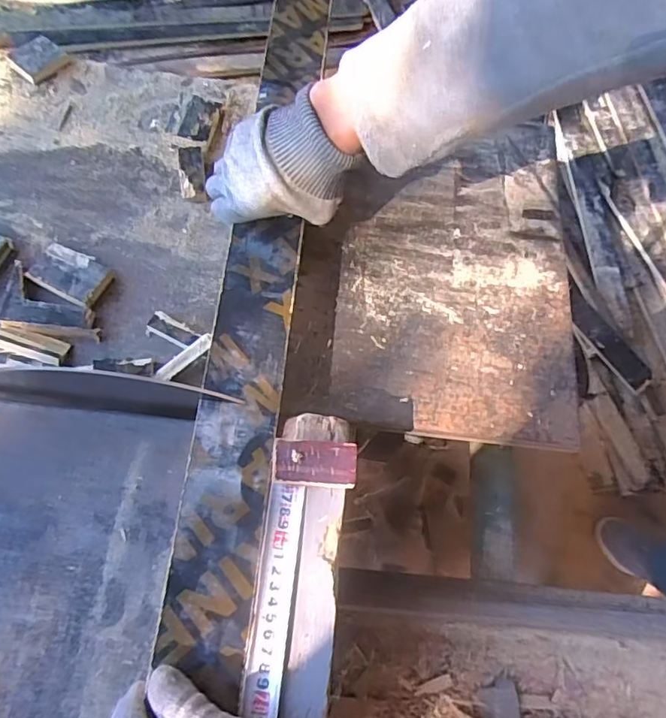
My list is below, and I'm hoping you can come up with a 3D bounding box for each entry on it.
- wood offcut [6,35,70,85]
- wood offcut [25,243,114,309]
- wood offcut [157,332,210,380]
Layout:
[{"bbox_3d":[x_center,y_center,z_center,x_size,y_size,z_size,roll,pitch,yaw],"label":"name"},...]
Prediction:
[{"bbox_3d":[-0.316,-0.323,0.583,0.043,0.019,0.050,39,73,16],"label":"wood offcut"},{"bbox_3d":[-0.238,-0.077,0.494,0.065,0.018,0.044,25,69,11],"label":"wood offcut"},{"bbox_3d":[-0.128,-0.001,0.466,0.057,0.005,0.015,-37,71,3],"label":"wood offcut"}]

